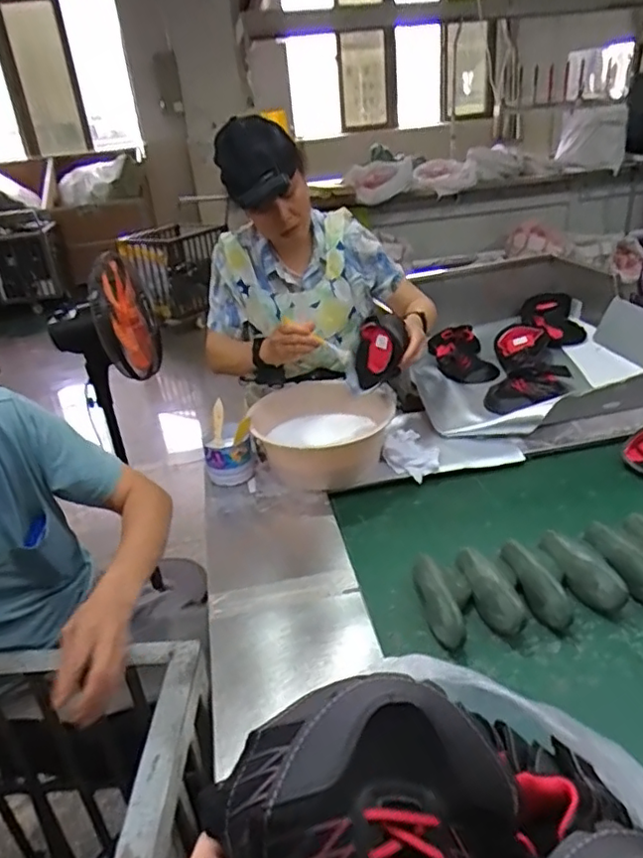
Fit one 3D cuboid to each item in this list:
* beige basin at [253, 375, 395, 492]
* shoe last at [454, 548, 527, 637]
[{"bbox_3d":[0.005,0.008,1.351,0.312,0.124,0.283,-5,29,2],"label":"beige basin"},{"bbox_3d":[0.269,0.256,0.962,0.067,0.063,0.176,-8,29,-4],"label":"shoe last"}]

